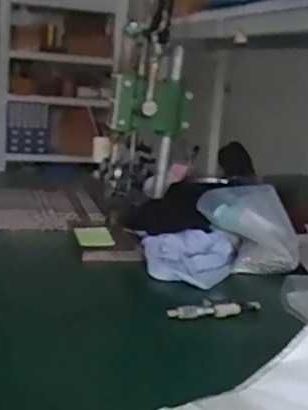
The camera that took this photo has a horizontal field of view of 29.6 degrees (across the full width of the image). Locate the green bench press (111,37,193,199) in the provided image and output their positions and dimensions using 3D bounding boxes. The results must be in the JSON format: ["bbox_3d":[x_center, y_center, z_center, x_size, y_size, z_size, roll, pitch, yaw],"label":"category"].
[{"bbox_3d":[-0.009,-0.188,1.343,0.116,0.343,0.175,13,16,32],"label":"green bench press"}]

